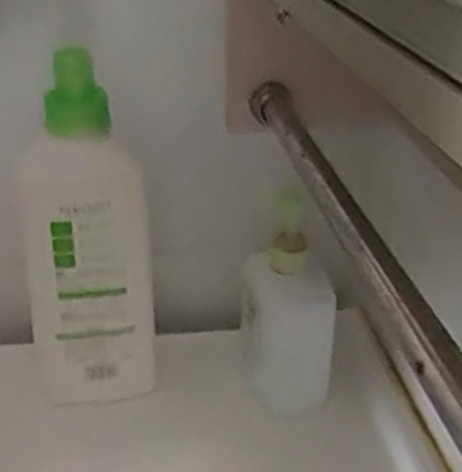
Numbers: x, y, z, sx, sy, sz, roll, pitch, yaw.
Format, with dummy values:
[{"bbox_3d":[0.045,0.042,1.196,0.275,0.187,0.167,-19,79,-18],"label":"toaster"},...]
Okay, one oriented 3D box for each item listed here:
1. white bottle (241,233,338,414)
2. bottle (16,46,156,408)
[{"bbox_3d":[0.043,0.071,0.592,0.072,0.140,0.074,2,29,2],"label":"white bottle"},{"bbox_3d":[-0.112,0.009,0.551,0.089,0.260,0.058,-11,31,-20],"label":"bottle"}]

